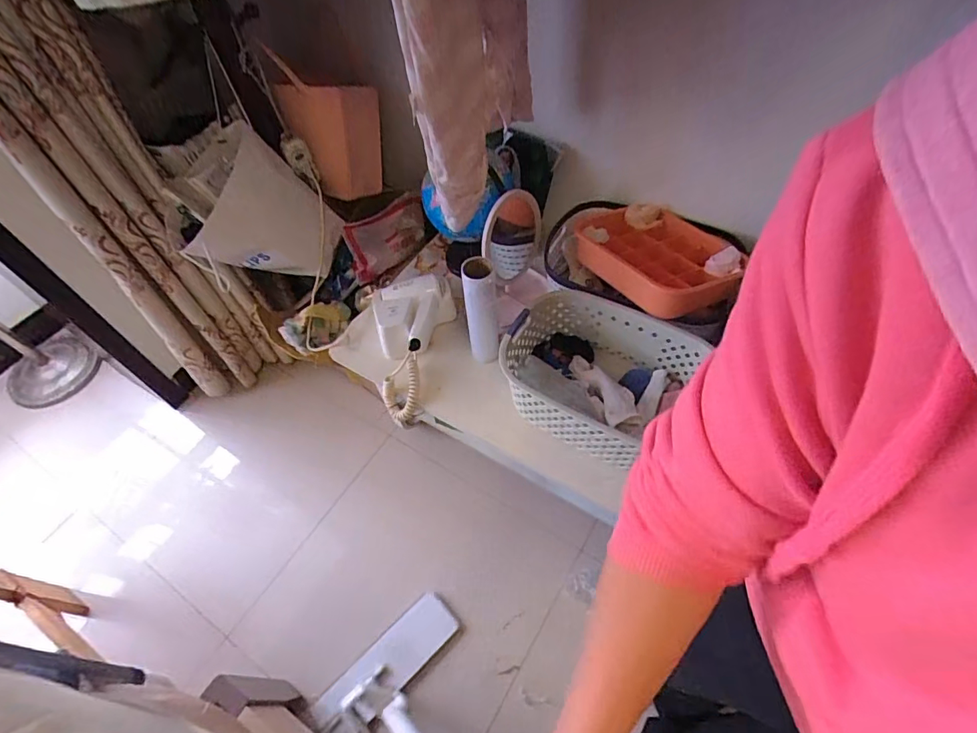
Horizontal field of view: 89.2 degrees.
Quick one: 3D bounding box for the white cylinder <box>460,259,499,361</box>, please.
[{"bbox_3d":[-0.013,-0.100,0.938,0.061,0.222,0.066,-2,56,3],"label":"white cylinder"}]

